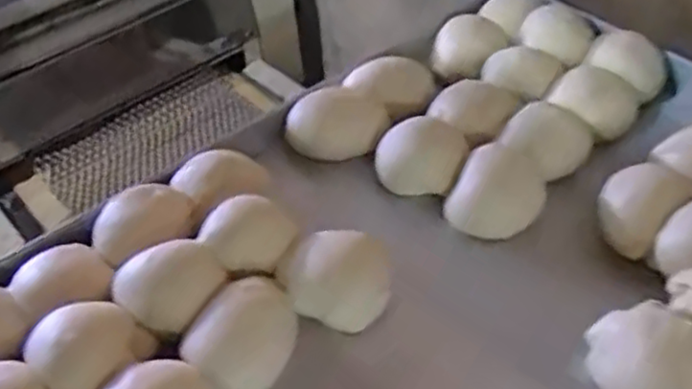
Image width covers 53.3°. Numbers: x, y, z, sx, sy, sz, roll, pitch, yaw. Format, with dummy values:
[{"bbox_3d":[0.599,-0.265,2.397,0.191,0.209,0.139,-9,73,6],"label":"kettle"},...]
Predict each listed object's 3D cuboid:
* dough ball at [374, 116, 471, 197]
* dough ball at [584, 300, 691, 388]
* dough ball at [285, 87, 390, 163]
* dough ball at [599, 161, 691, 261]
[{"bbox_3d":[0.069,-0.038,0.628,0.085,0.042,0.069,11,47,18],"label":"dough ball"},{"bbox_3d":[0.205,0.111,0.465,0.065,0.047,0.091,-37,52,-27],"label":"dough ball"},{"bbox_3d":[-0.009,-0.071,0.669,0.100,0.039,0.072,-13,44,-6],"label":"dough ball"},{"bbox_3d":[0.236,0.005,0.555,0.066,0.047,0.066,-3,44,3],"label":"dough ball"}]

